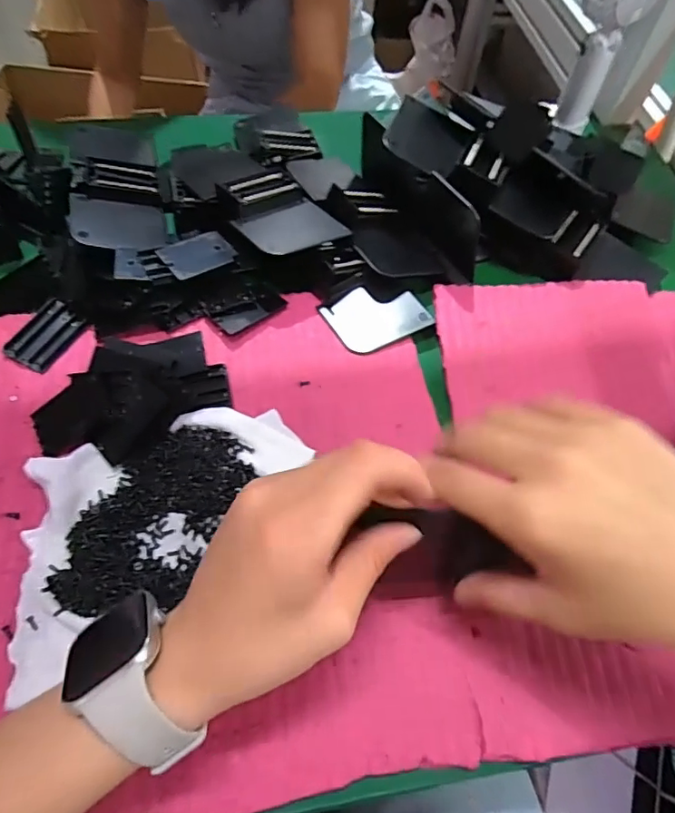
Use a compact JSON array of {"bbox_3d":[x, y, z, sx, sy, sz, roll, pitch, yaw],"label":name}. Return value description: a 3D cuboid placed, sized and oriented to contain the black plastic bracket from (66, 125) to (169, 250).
[{"bbox_3d":[-0.186,-0.189,0.448,0.073,0.016,0.144,3,61,-31],"label":"black plastic bracket"}]

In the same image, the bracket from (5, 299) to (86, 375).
[{"bbox_3d":[-0.208,-0.052,0.380,0.031,0.012,0.055,27,60,13],"label":"bracket"}]

